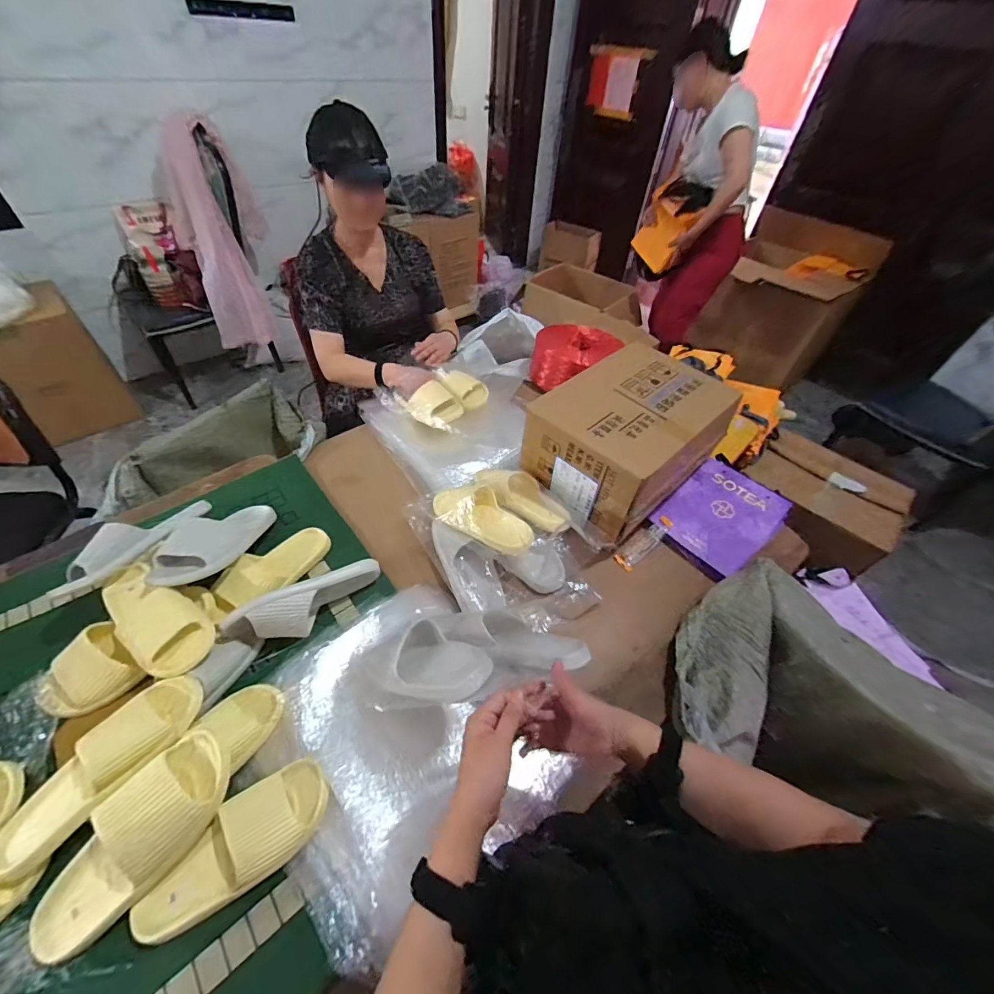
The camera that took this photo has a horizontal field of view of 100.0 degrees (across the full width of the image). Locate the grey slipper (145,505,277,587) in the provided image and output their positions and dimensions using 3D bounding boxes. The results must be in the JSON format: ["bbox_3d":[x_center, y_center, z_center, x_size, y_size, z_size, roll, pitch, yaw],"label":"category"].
[{"bbox_3d":[-0.508,0.072,0.778,0.102,0.062,0.251,16,26,9],"label":"grey slipper"}]

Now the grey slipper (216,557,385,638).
[{"bbox_3d":[-0.325,0.187,0.731,0.256,0.080,0.068,-22,53,-37],"label":"grey slipper"}]

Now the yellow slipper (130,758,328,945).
[{"bbox_3d":[-0.337,0.453,0.533,0.241,0.067,0.094,-29,57,-27],"label":"yellow slipper"}]

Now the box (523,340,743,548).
[{"bbox_3d":[0.297,-0.129,0.948,0.392,0.232,0.283,-30,58,-27],"label":"box"}]

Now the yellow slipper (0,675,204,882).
[{"bbox_3d":[-0.542,0.366,0.568,0.098,0.067,0.265,37,71,24],"label":"yellow slipper"}]

